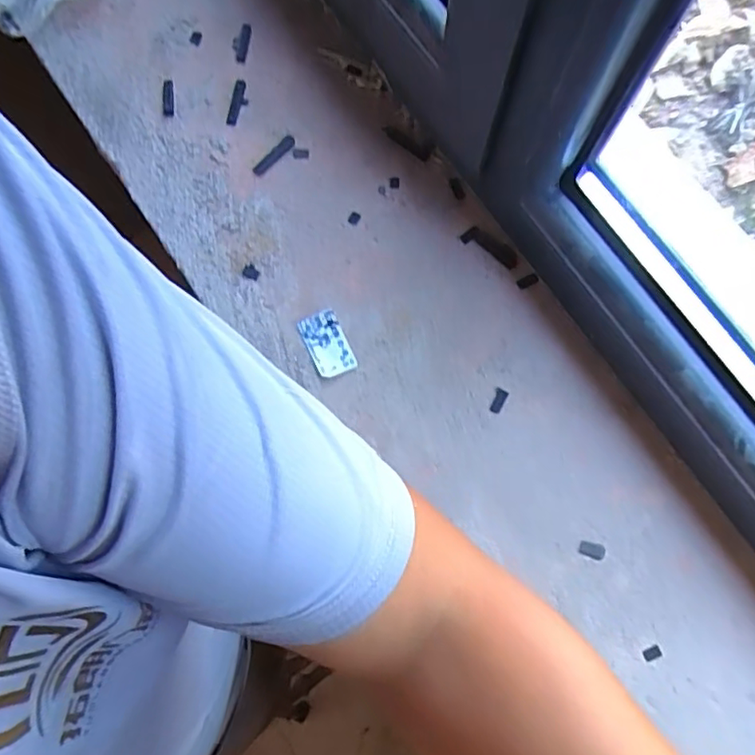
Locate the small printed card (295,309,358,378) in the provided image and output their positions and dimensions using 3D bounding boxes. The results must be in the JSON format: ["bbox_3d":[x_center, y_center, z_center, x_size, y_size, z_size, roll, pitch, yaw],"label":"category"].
[{"bbox_3d":[-0.039,-0.025,0.474,0.030,0.004,0.050,-26,90,7],"label":"small printed card"}]

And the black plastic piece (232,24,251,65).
[{"bbox_3d":[-0.120,-0.293,0.541,0.014,0.005,0.040,10,76,4],"label":"black plastic piece"}]

